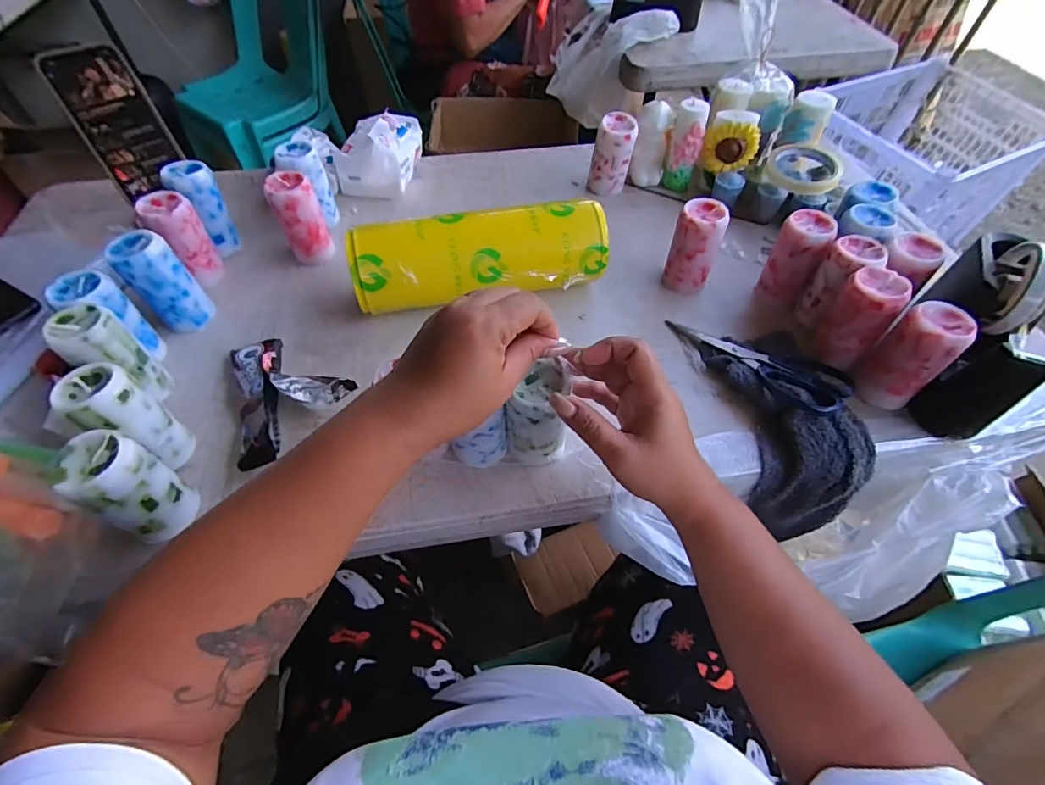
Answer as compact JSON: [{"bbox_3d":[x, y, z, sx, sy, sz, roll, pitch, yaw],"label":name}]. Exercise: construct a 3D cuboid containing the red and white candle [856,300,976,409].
[{"bbox_3d":[0.352,-0.033,0.434,0.042,0.092,0.052,-38,63,-24],"label":"red and white candle"}]

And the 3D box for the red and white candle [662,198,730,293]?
[{"bbox_3d":[0.194,-0.164,0.539,0.050,0.091,0.047,18,57,12],"label":"red and white candle"}]

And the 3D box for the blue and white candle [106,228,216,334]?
[{"bbox_3d":[-0.370,-0.113,0.491,0.050,0.094,0.051,-36,62,-23],"label":"blue and white candle"}]

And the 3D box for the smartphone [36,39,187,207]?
[{"bbox_3d":[-0.463,-0.312,0.544,0.081,0.149,0.016,-37,28,-26],"label":"smartphone"}]

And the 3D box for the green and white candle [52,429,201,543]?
[{"bbox_3d":[-0.289,0.071,0.352,0.051,0.085,0.051,27,59,17],"label":"green and white candle"}]

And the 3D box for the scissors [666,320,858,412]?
[{"bbox_3d":[0.228,-0.036,0.480,0.075,0.018,0.183,-38,51,-24],"label":"scissors"}]

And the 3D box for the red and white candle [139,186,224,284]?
[{"bbox_3d":[-0.379,-0.170,0.534,0.045,0.093,0.057,-37,63,-23],"label":"red and white candle"}]

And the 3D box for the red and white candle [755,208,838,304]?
[{"bbox_3d":[0.296,-0.146,0.522,0.050,0.086,0.052,26,58,17],"label":"red and white candle"}]

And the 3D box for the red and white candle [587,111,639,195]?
[{"bbox_3d":[0.122,-0.320,0.647,0.053,0.093,0.044,10,55,7],"label":"red and white candle"}]

